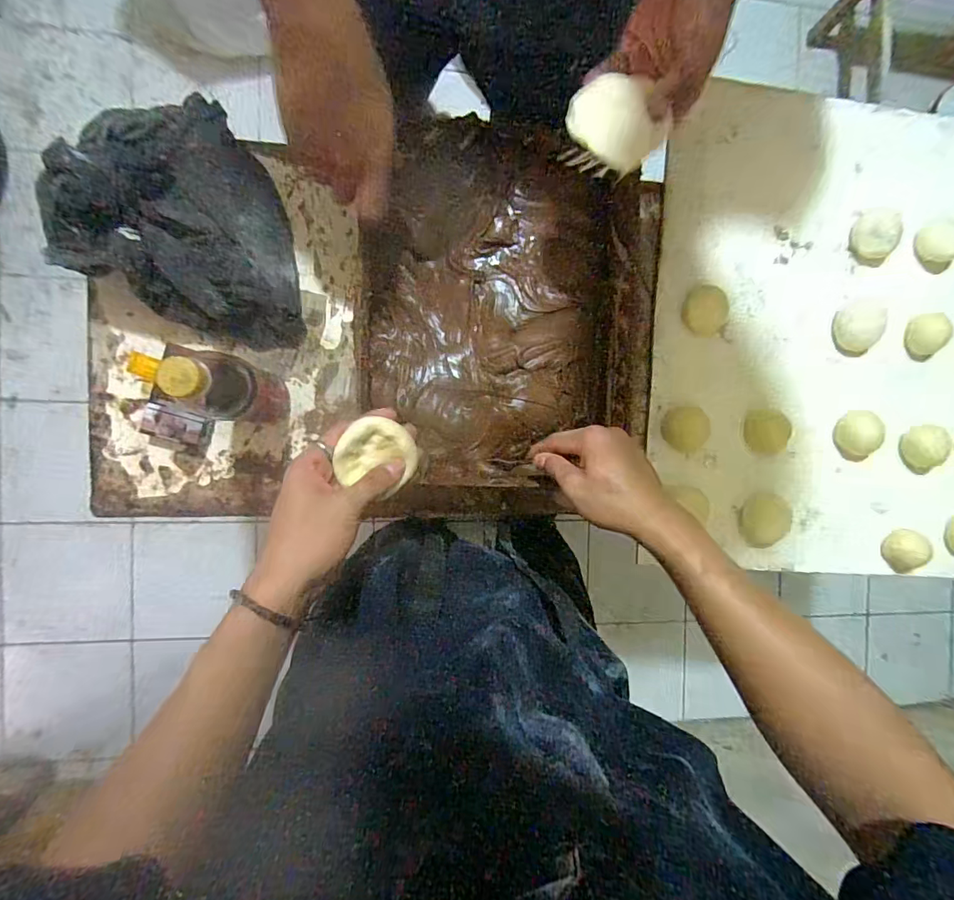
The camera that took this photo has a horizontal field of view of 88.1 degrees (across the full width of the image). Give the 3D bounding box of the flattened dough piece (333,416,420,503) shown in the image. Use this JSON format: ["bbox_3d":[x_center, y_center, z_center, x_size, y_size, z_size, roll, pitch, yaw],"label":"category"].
[{"bbox_3d":[-0.078,0.004,0.389,0.060,0.019,0.057,20,89,-8],"label":"flattened dough piece"}]

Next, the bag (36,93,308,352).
[{"bbox_3d":[-0.294,-0.214,0.477,0.206,0.052,0.246,-11,93,-7],"label":"bag"}]

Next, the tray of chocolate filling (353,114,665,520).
[{"bbox_3d":[0.033,-0.135,0.534,0.308,0.061,0.390,3,92,-8],"label":"tray of chocolate filling"}]

